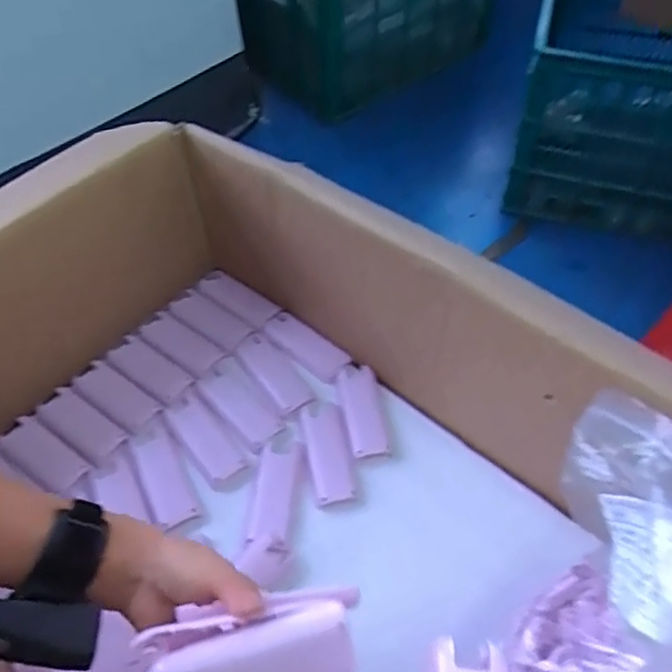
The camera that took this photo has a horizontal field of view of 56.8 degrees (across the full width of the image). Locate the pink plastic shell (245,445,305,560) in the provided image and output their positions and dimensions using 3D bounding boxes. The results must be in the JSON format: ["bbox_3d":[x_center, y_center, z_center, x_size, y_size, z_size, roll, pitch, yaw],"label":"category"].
[{"bbox_3d":[-0.056,0.149,0.579,0.040,0.012,0.100,4,52,4],"label":"pink plastic shell"}]

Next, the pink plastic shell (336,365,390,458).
[{"bbox_3d":[0.027,0.071,0.630,0.040,0.008,0.106,-9,52,-6],"label":"pink plastic shell"}]

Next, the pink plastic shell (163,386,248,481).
[{"bbox_3d":[-0.133,0.094,0.615,0.039,0.009,0.107,-32,58,-21],"label":"pink plastic shell"}]

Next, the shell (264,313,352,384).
[{"bbox_3d":[-0.035,0.012,0.686,0.102,0.008,0.044,34,60,25],"label":"shell"}]

